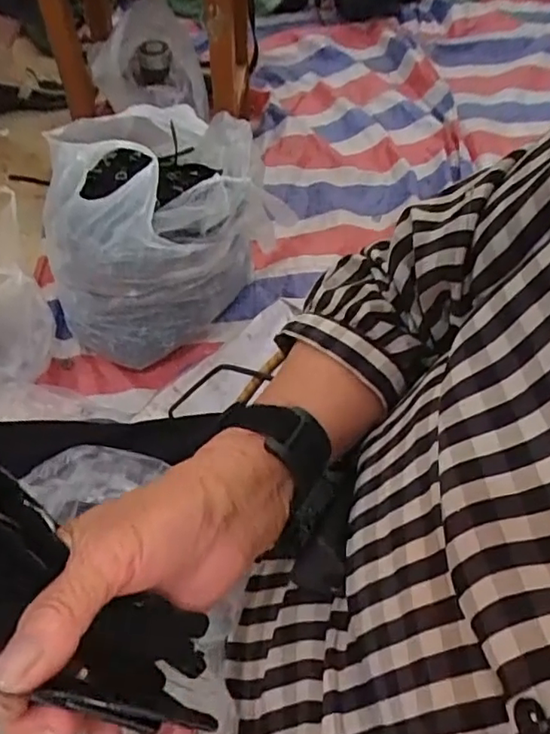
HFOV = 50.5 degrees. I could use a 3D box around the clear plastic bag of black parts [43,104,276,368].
[{"bbox_3d":[-0.194,-0.212,0.863,0.302,0.275,0.265,-27,61,-17],"label":"clear plastic bag of black parts"}]

